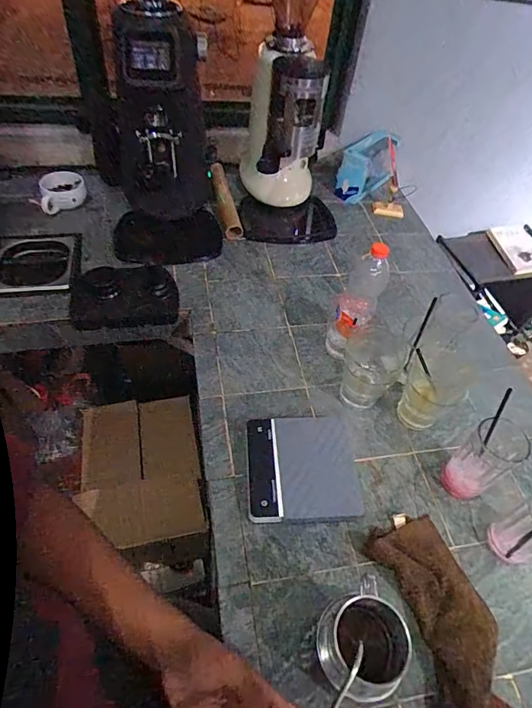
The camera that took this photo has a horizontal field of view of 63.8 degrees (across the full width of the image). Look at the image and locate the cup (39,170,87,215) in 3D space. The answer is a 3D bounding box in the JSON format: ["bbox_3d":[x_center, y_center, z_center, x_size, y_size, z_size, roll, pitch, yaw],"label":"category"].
[{"bbox_3d":[-0.484,-0.385,1.017,0.105,0.064,0.089,-17,54,-17],"label":"cup"}]

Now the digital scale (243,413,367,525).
[{"bbox_3d":[0.051,0.169,0.641,0.158,0.033,0.158,1,51,-6],"label":"digital scale"}]

